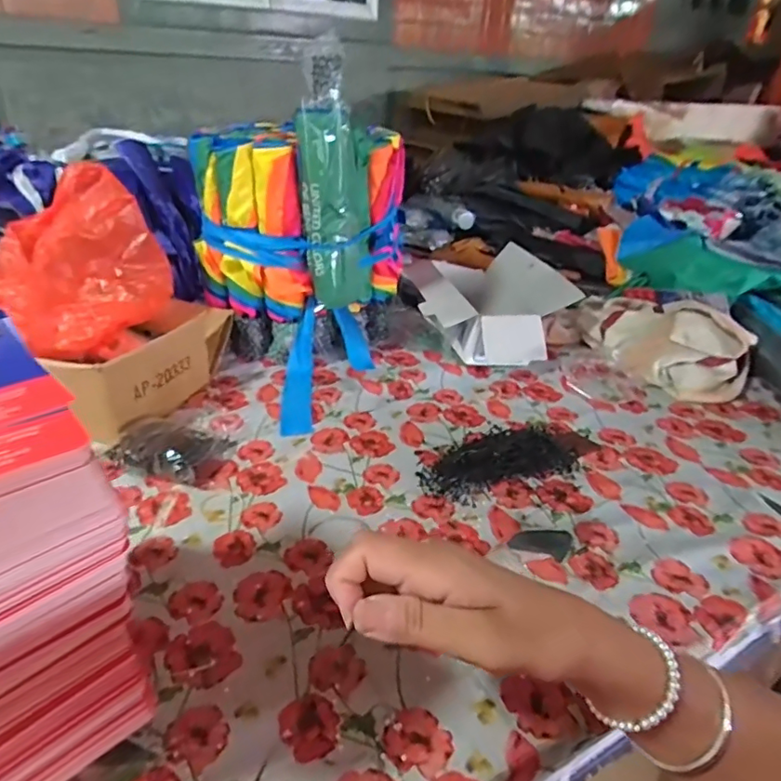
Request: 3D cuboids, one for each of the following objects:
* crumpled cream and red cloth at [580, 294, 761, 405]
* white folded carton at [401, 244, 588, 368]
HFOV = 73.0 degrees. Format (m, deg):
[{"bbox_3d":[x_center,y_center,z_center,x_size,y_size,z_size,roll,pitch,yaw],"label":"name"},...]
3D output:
[{"bbox_3d":[0.399,-0.083,0.795,0.158,0.076,0.261,-15,35,-28],"label":"crumpled cream and red cloth"},{"bbox_3d":[0.152,-0.141,0.847,0.227,0.105,0.271,-1,31,-7],"label":"white folded carton"}]

